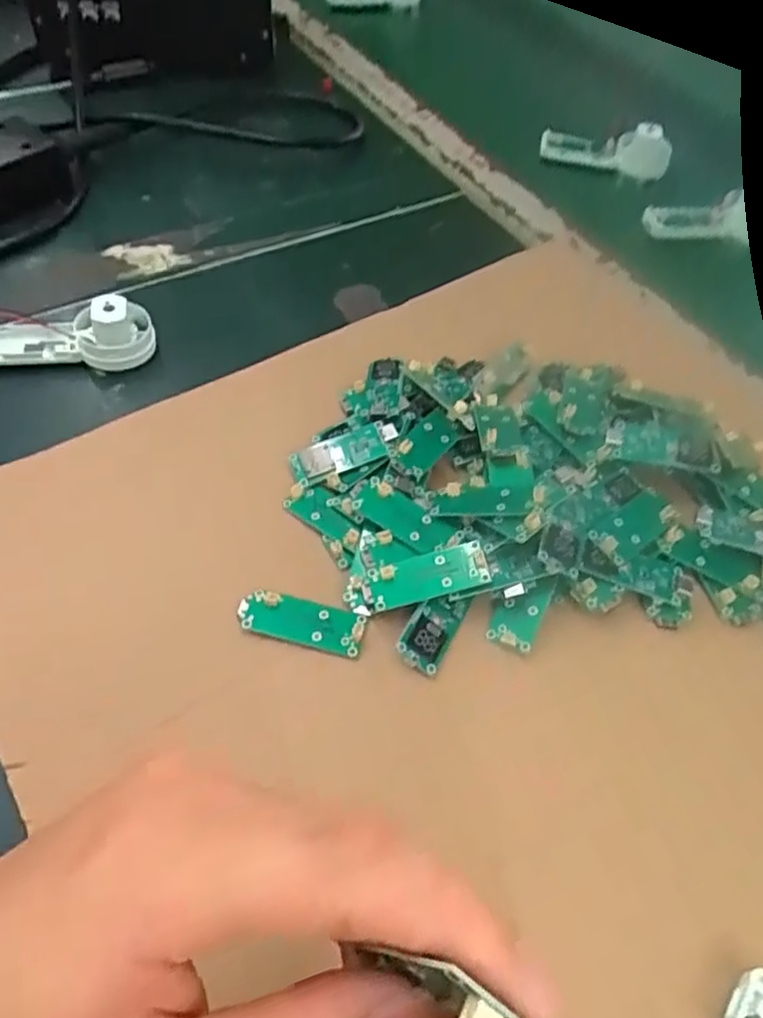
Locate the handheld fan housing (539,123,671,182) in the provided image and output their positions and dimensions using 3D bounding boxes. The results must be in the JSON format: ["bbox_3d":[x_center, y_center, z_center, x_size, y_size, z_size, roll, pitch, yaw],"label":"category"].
[{"bbox_3d":[0.169,-0.273,0.534,0.094,0.032,0.023,19,55,9],"label":"handheld fan housing"}]

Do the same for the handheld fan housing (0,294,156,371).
[{"bbox_3d":[-0.165,-0.089,0.364,0.088,0.030,0.035,6,54,0],"label":"handheld fan housing"}]

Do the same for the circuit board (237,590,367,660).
[{"bbox_3d":[-0.032,0.045,0.285,0.050,0.005,0.019,13,61,6],"label":"circuit board"}]

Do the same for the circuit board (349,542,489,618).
[{"bbox_3d":[0.016,0.028,0.290,0.054,0.006,0.018,-15,67,-2],"label":"circuit board"}]

